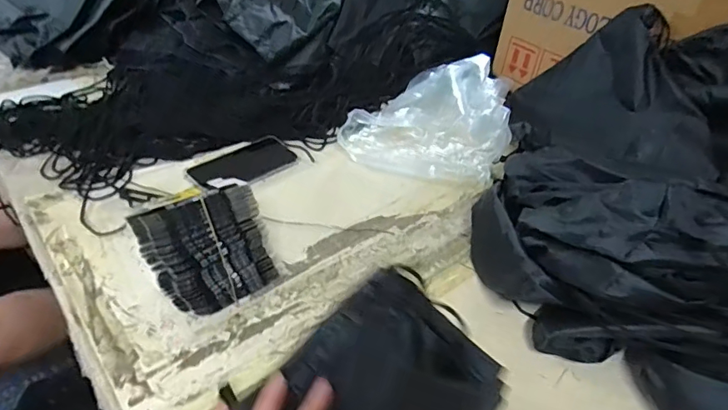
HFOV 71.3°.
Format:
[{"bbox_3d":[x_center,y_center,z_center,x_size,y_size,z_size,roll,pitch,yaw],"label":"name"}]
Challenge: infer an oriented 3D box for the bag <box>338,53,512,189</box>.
[{"bbox_3d":[0.121,-0.151,0.826,0.235,0.094,0.283,20,43,15],"label":"bag"}]

